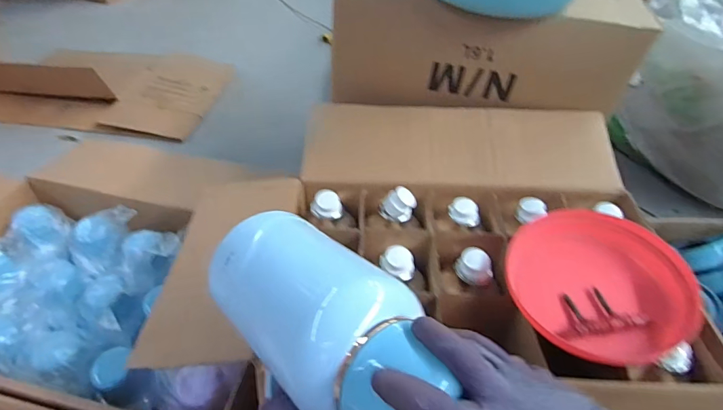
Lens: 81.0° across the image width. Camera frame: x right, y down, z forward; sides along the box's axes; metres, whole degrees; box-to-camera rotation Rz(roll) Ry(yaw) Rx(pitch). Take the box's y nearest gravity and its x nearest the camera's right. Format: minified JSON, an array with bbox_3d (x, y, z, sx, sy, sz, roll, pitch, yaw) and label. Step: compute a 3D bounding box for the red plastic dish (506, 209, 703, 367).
[{"bbox_3d":[0.321,0.107,0.595,0.226,0.067,0.223,-3,45,-6],"label":"red plastic dish"}]

